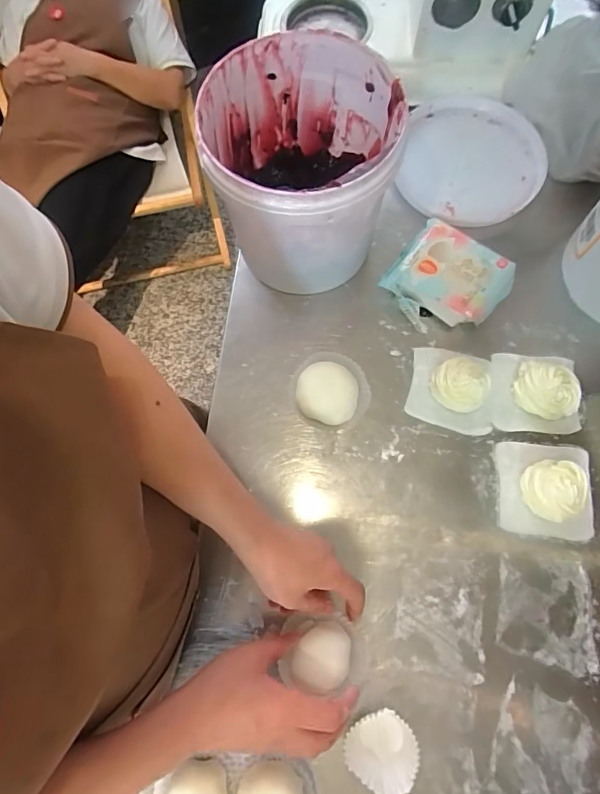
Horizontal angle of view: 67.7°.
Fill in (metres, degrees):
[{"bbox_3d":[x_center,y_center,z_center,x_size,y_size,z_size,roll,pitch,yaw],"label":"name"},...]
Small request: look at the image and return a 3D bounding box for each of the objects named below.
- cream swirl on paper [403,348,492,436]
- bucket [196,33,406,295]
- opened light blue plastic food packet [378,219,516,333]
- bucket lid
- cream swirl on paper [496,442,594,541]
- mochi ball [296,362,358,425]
[{"bbox_3d":[0.178,-0.016,0.510,0.095,0.055,0.096,11,74,4],"label":"cream swirl on paper"},{"bbox_3d":[0.002,-0.243,0.509,0.188,0.191,0.202,0,73,1],"label":"bucket"},{"bbox_3d":[0.179,-0.143,0.553,0.130,0.047,0.124,41,78,12],"label":"opened light blue plastic food packet"},{"bbox_3d":[0.241,-0.325,0.625,0.191,0.019,0.205,0,73,1],"label":"bucket lid"},{"bbox_3d":[0.269,0.095,0.470,0.096,0.048,0.099,3,73,2],"label":"cream swirl on paper"},{"bbox_3d":[0.032,-0.003,0.519,0.068,0.033,0.064,0,73,1],"label":"mochi ball"}]

